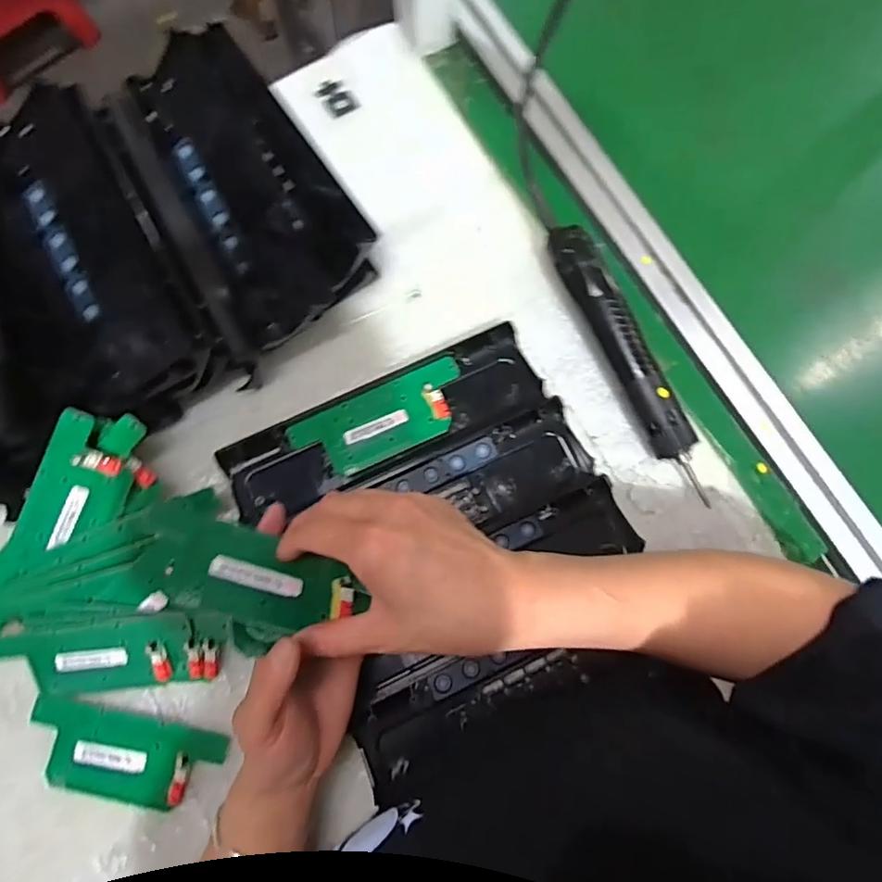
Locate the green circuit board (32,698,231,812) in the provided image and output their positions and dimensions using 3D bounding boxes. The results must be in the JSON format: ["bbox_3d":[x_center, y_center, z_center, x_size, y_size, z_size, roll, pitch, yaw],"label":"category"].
[{"bbox_3d":[-0.215,0.216,0.375,0.131,0.010,0.053,10,77,2],"label":"green circuit board"}]

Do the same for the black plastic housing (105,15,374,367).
[{"bbox_3d":[-0.155,-0.192,0.443,0.126,0.072,0.243,-32,79,-7],"label":"black plastic housing"}]

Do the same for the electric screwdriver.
[{"bbox_3d":[0.145,-0.064,0.431,0.032,0.040,0.226,-23,78,-5],"label":"electric screwdriver"}]

